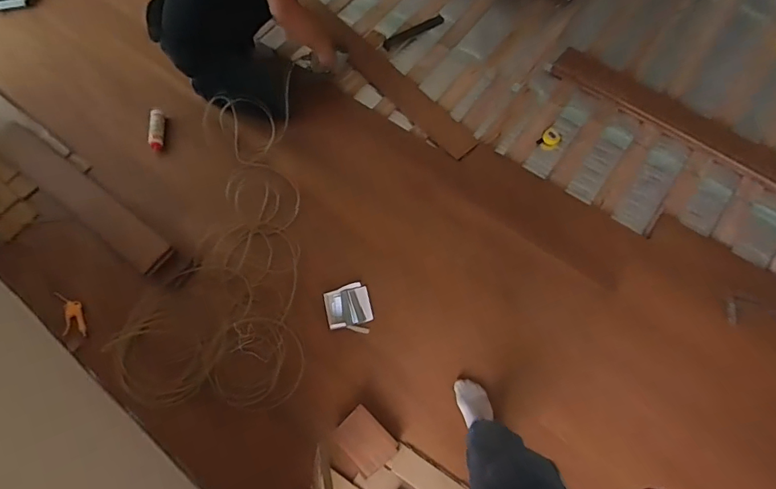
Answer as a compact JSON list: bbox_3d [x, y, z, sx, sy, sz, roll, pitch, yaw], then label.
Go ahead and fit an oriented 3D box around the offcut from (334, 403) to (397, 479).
[{"bbox_3d":[-0.069,0.609,1.404,0.131,0.020,0.175,-40,72,-13],"label":"offcut"}]

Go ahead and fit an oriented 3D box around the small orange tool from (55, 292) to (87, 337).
[{"bbox_3d":[-1.135,0.248,1.619,0.080,0.020,0.187,-23,72,-7],"label":"small orange tool"}]

